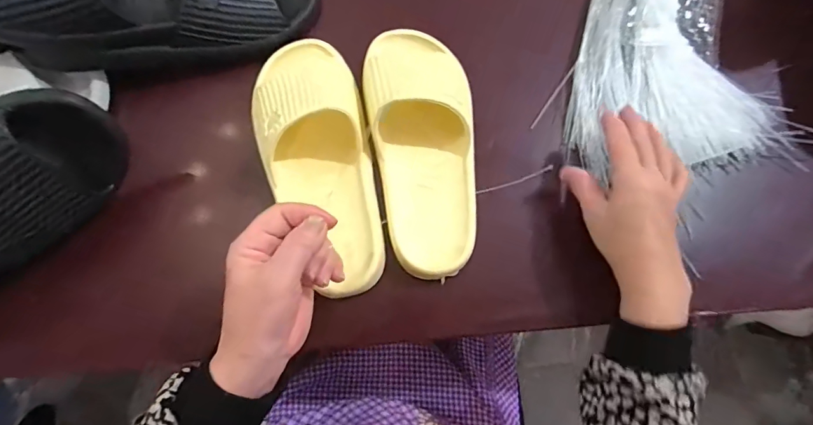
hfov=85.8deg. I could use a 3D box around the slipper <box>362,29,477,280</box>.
[{"bbox_3d":[0.018,-0.065,0.409,0.102,0.065,0.245,-8,77,-4],"label":"slipper"}]

